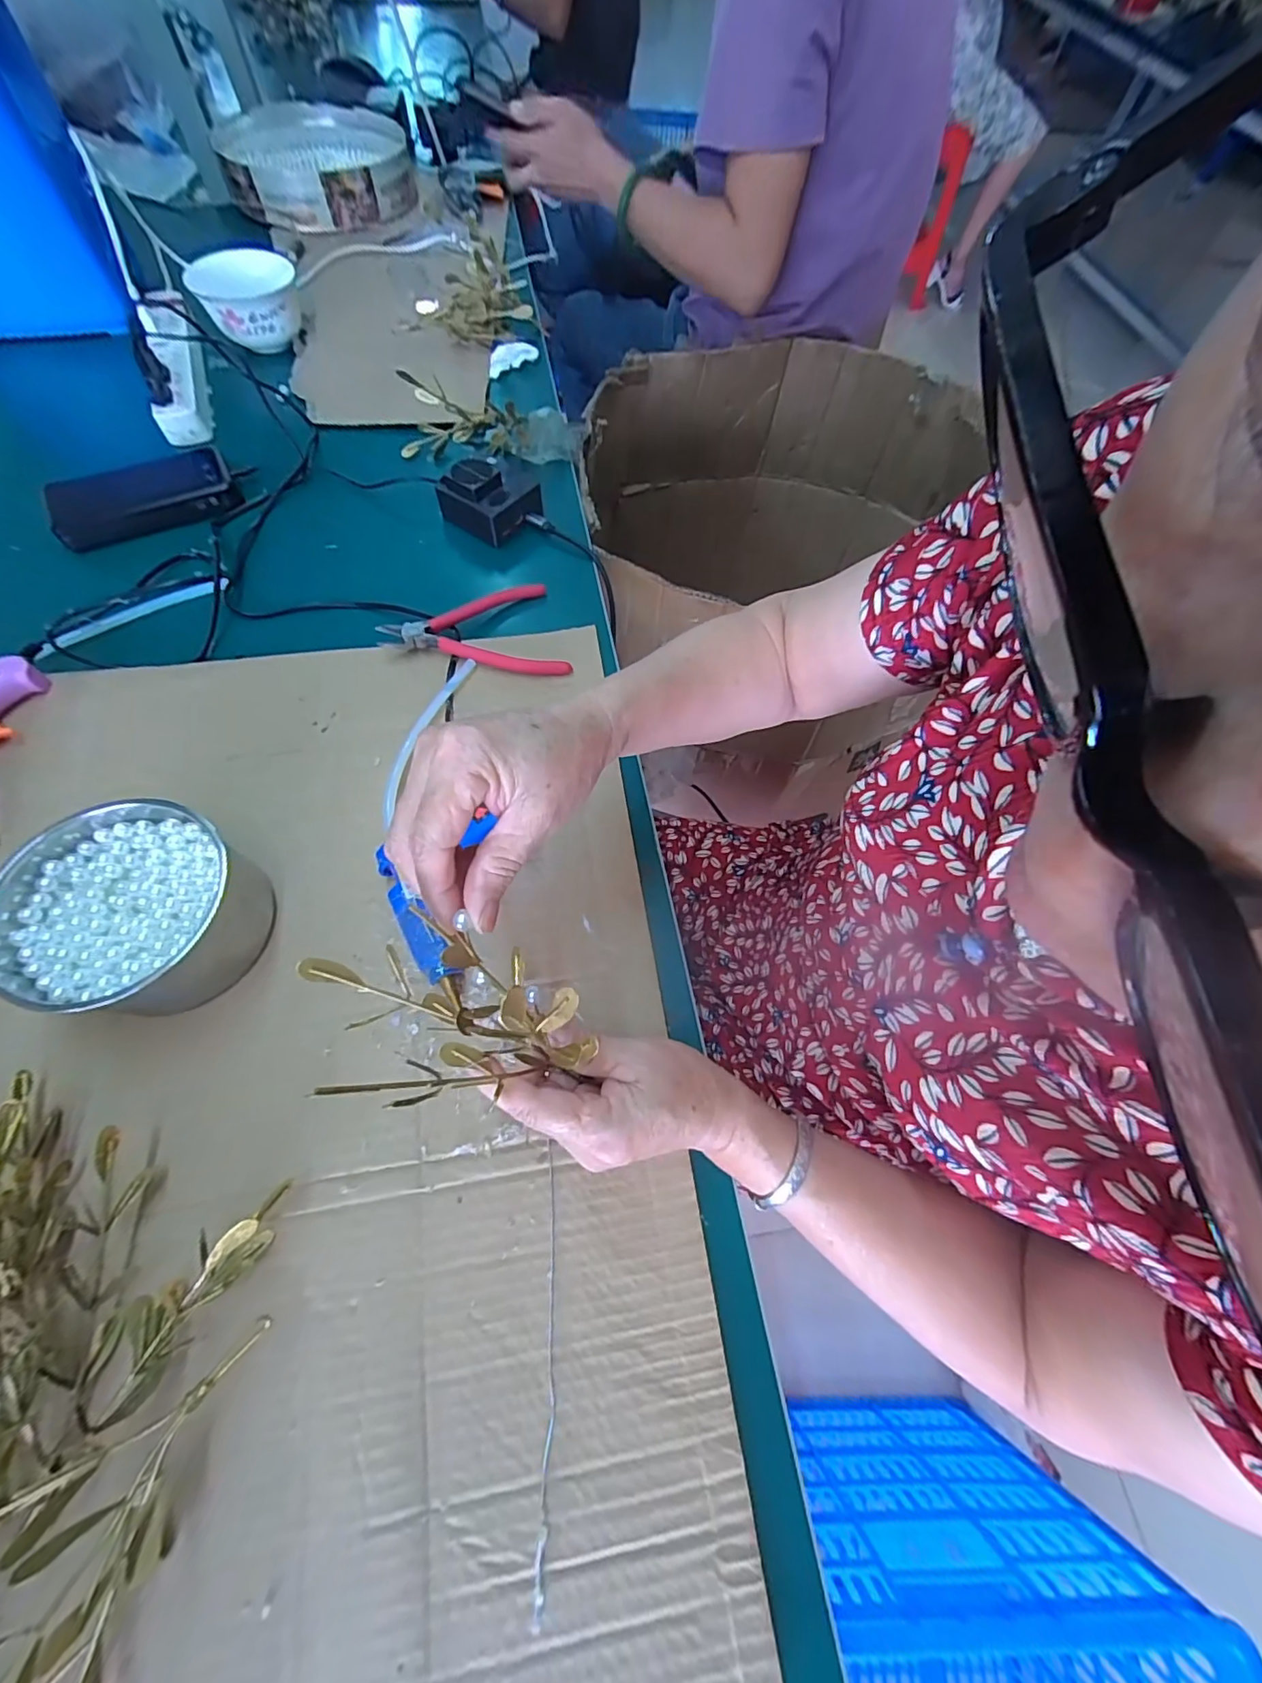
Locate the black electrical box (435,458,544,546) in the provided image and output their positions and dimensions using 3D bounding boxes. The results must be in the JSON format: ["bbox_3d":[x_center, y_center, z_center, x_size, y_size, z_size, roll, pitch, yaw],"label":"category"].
[{"bbox_3d":[-0.140,-0.343,0.531,0.082,0.047,0.067,35,68,11],"label":"black electrical box"}]

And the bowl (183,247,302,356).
[{"bbox_3d":[-0.469,-0.668,0.663,0.115,0.060,0.115,-17,68,-12],"label":"bowl"}]

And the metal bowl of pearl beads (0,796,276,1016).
[{"bbox_3d":[-0.300,0.042,0.328,0.124,0.065,0.117,2,66,-4],"label":"metal bowl of pearl beads"}]

